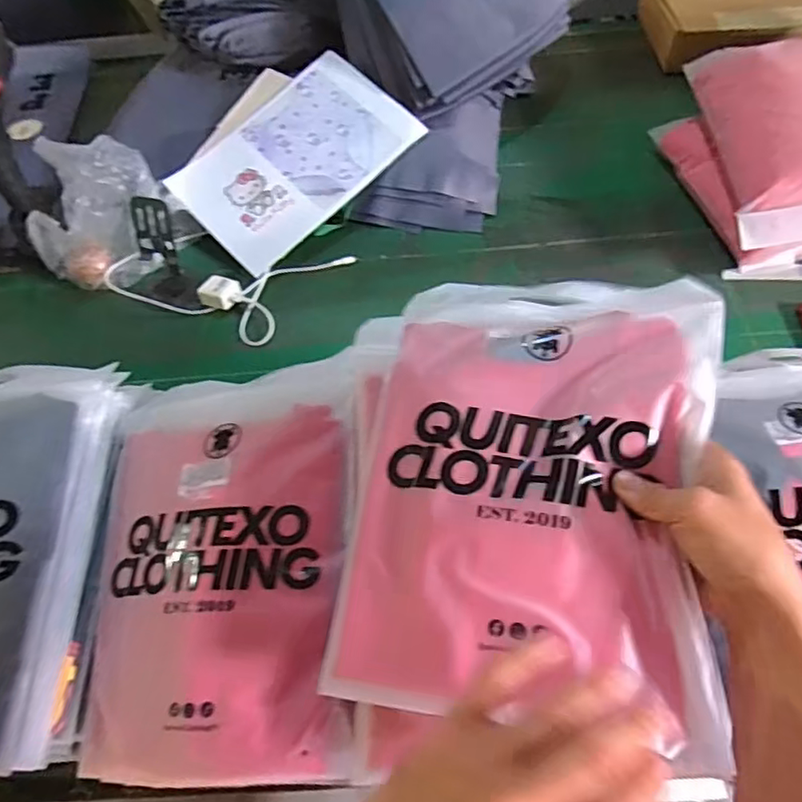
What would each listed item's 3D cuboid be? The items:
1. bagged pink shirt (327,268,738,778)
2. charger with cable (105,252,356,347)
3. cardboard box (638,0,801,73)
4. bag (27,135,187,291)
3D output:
[{"bbox_3d":[0.093,0.049,0.434,0.235,0.086,0.349,8,60,8],"label":"bagged pink shirt"},{"bbox_3d":[-0.242,-0.148,0.821,0.335,0.028,0.144,0,59,3],"label":"charger with cable"},{"bbox_3d":[0.586,-0.675,1.061,0.277,0.074,0.242,0,59,3],"label":"cardboard box"},{"bbox_3d":[-0.412,-0.257,0.811,0.161,0.174,0.128,-1,59,2],"label":"bag"}]

